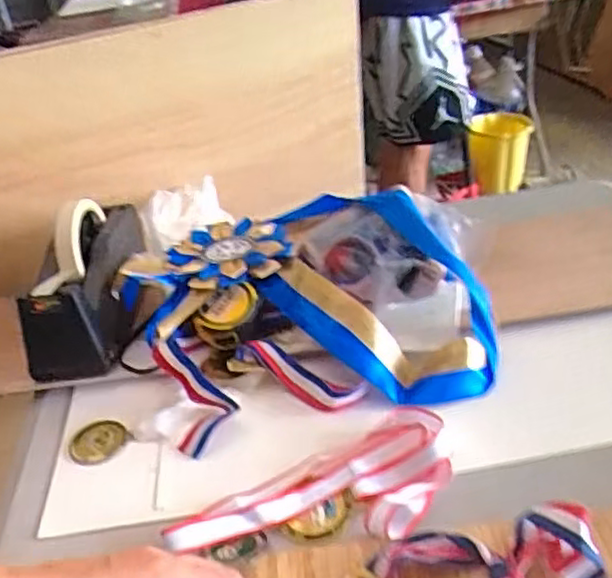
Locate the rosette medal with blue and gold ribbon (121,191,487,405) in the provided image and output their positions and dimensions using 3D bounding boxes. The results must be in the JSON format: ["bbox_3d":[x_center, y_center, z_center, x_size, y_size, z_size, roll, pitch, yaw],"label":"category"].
[{"bbox_3d":[0.016,-0.020,0.679,0.351,0.086,0.235,8,36,22],"label":"rosette medal with blue and gold ribbon"}]

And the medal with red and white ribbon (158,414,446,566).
[{"bbox_3d":[0.010,0.154,0.507,0.209,0.022,0.091,-16,34,-13],"label":"medal with red and white ribbon"}]

